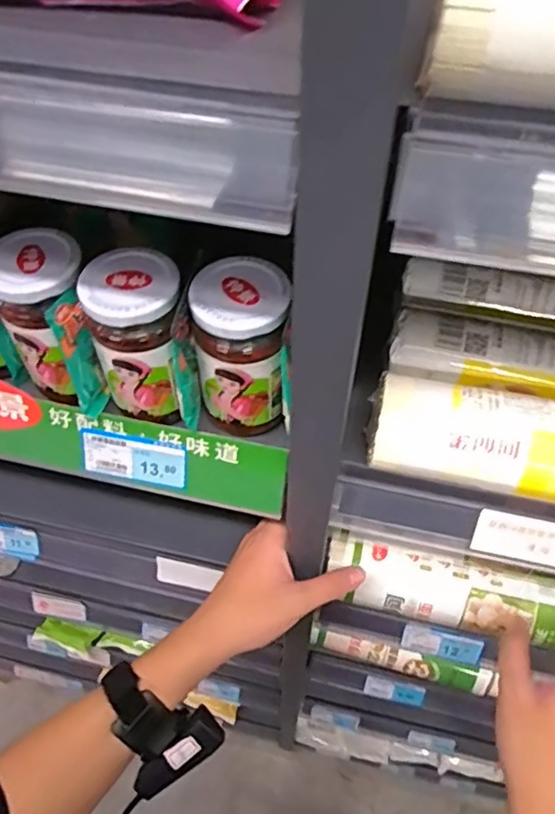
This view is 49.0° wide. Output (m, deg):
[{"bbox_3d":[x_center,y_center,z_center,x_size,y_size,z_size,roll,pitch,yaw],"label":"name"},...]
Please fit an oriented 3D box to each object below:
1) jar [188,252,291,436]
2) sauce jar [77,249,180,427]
[{"bbox_3d":[-0.023,-0.036,0.391,0.055,0.112,0.056,0,54,1],"label":"jar"},{"bbox_3d":[-0.088,-0.041,0.394,0.060,0.101,0.059,-10,54,-7],"label":"sauce jar"}]

